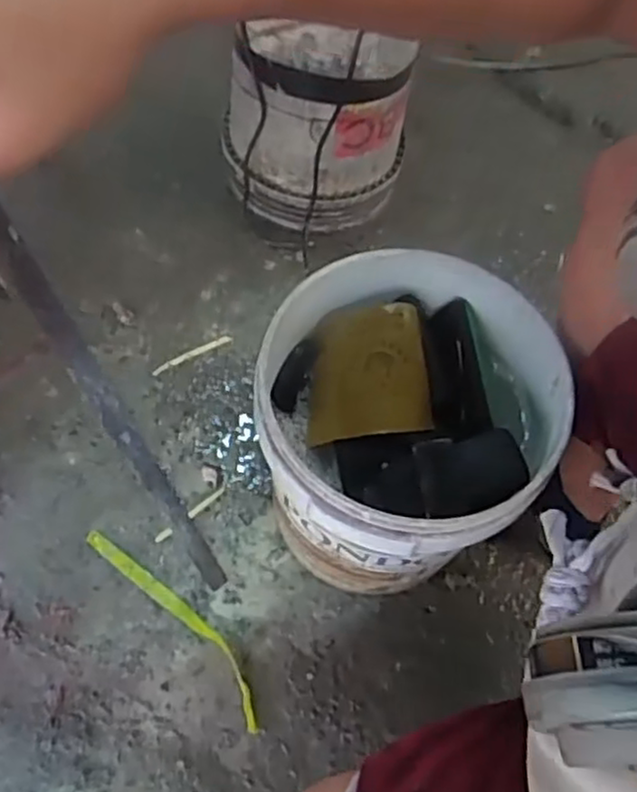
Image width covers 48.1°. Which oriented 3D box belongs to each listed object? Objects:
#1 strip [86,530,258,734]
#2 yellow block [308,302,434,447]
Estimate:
[{"bbox_3d":[-0.172,0.274,0.879,0.313,0.007,0.044,43,60,17],"label":"strip"},{"bbox_3d":[0.051,-0.029,0.770,0.127,0.019,0.156,-10,66,14],"label":"yellow block"}]

